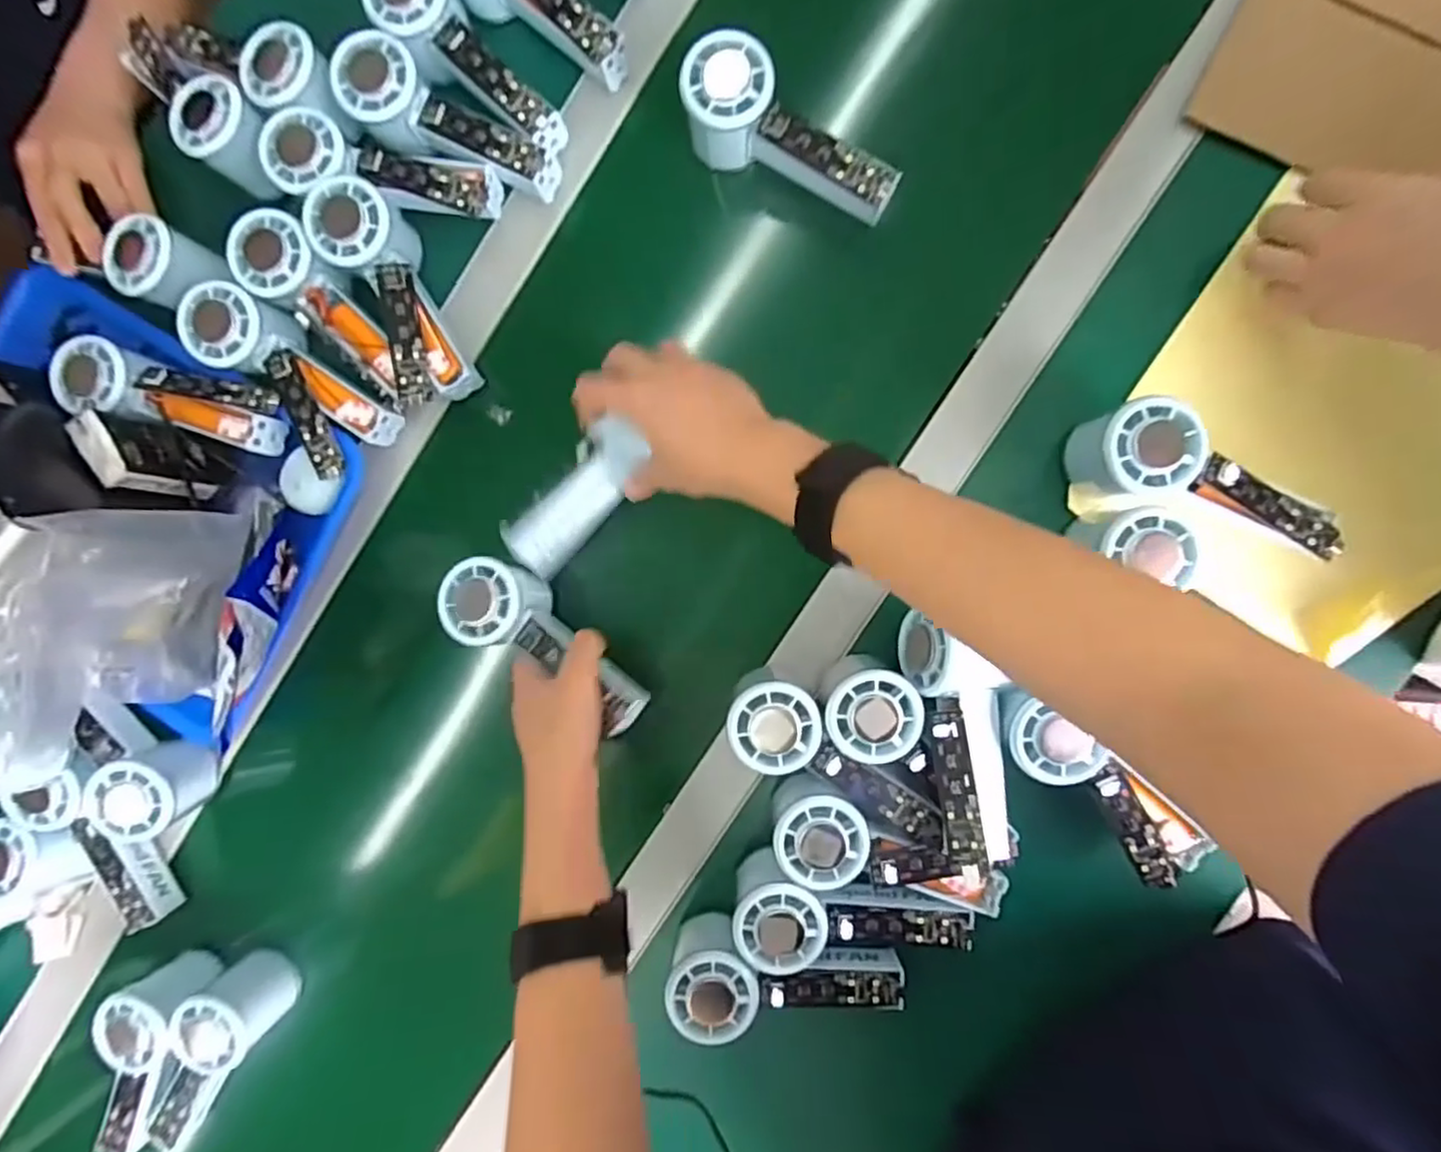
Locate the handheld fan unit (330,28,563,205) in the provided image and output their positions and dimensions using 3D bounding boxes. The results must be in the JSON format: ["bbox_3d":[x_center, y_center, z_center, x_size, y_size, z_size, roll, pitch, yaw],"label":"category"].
[{"bbox_3d":[-0.188,-0.315,0.475,0.154,0.046,0.055,22,94,-8],"label":"handheld fan unit"}]

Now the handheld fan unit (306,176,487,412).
[{"bbox_3d":[-0.228,-0.198,0.480,0.052,0.057,0.157,-24,101,8],"label":"handheld fan unit"}]

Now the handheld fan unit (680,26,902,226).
[{"bbox_3d":[0.048,-0.291,0.441,0.149,0.061,0.055,27,94,7],"label":"handheld fan unit"}]

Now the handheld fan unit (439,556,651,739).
[{"bbox_3d":[-0.114,0.041,0.457,0.152,0.056,0.062,36,95,2],"label":"handheld fan unit"}]

